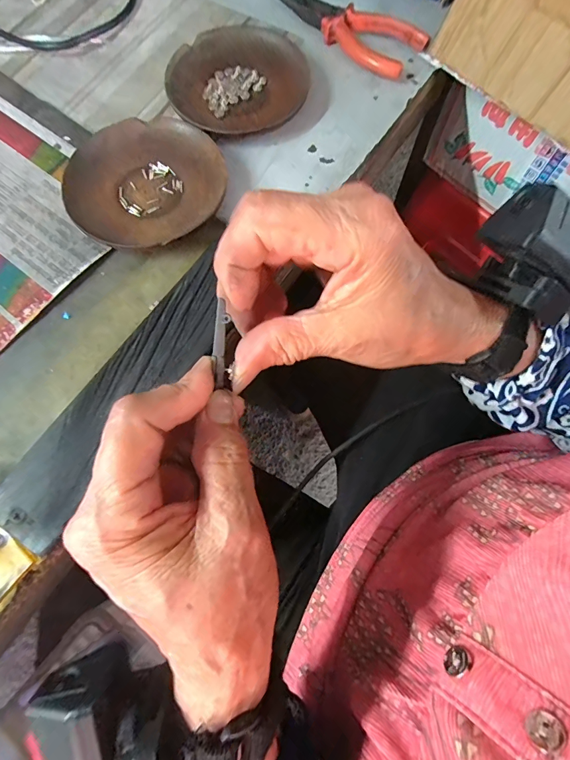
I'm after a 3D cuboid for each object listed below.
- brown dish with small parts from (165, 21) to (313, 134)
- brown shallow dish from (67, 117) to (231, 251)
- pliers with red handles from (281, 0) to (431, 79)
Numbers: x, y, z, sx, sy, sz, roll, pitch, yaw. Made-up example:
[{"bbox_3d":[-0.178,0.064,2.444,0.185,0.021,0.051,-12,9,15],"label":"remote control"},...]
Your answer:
[{"bbox_3d":[-0.039,-0.244,0.310,0.110,0.016,0.104,0,73,1],"label":"brown dish with small parts"},{"bbox_3d":[-0.103,-0.146,0.280,0.112,0.017,0.109,0,73,1],"label":"brown shallow dish"},{"bbox_3d":[0.058,-0.311,0.330,0.049,0.016,0.135,-41,77,-11],"label":"pliers with red handles"}]

